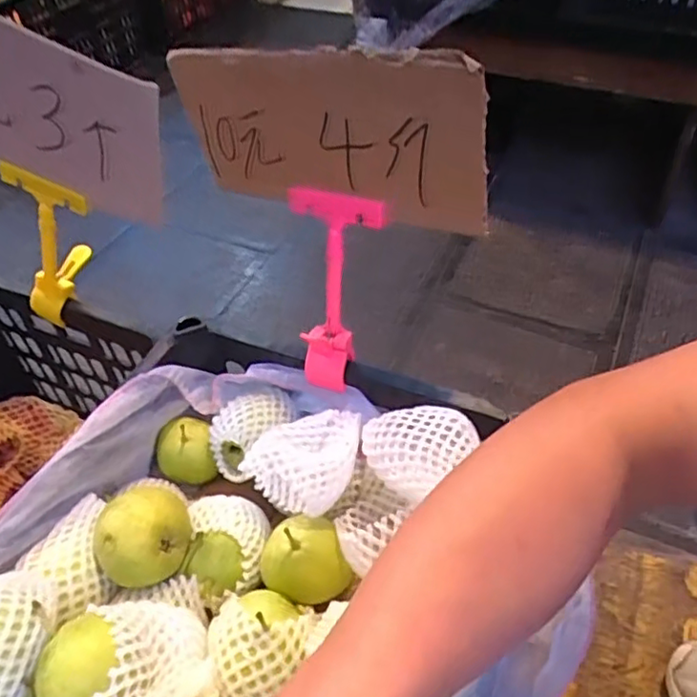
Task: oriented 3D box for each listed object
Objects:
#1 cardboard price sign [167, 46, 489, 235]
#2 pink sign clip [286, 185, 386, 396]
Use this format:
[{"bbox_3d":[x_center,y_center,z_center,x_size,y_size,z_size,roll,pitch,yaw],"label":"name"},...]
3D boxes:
[{"bbox_3d":[-0.017,-0.154,0.449,0.240,0.118,0.011,15,47,25],"label":"cardboard price sign"},{"bbox_3d":[-0.017,-0.043,0.509,0.083,0.170,0.046,8,21,10],"label":"pink sign clip"}]

